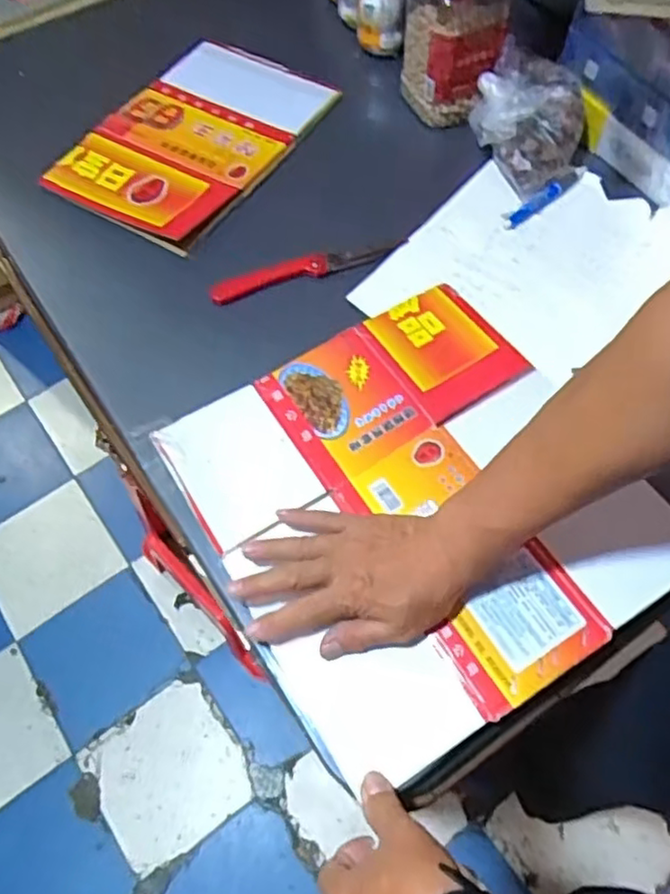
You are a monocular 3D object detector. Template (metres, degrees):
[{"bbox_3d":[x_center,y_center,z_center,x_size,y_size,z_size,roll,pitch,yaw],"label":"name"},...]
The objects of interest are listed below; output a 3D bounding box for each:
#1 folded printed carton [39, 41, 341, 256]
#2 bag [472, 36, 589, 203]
[{"bbox_3d":[-0.170,-0.369,0.784,0.224,0.027,0.312,27,62,15],"label":"folded printed carton"},{"bbox_3d":[0.209,-0.348,0.721,0.121,0.070,0.151,15,64,10],"label":"bag"}]

